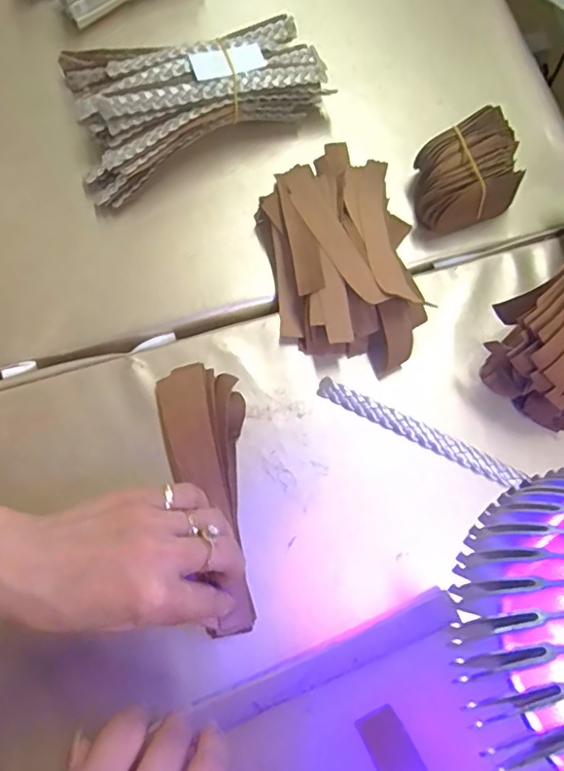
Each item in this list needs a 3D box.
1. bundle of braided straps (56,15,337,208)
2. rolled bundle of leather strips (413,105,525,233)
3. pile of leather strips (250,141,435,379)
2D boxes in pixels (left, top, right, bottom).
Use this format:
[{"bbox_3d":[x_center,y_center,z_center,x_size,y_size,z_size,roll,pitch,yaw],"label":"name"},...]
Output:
[{"bbox_3d":[-0.076,-0.234,0.430,0.201,0.050,0.125,-26,78,-9],"label":"bundle of braided straps"},{"bbox_3d":[0.133,-0.154,0.412,0.078,0.053,0.059,-21,77,-8],"label":"rolled bundle of leather strips"},{"bbox_3d":[0.045,-0.085,0.395,0.104,0.042,0.151,-11,76,-5],"label":"pile of leather strips"}]

